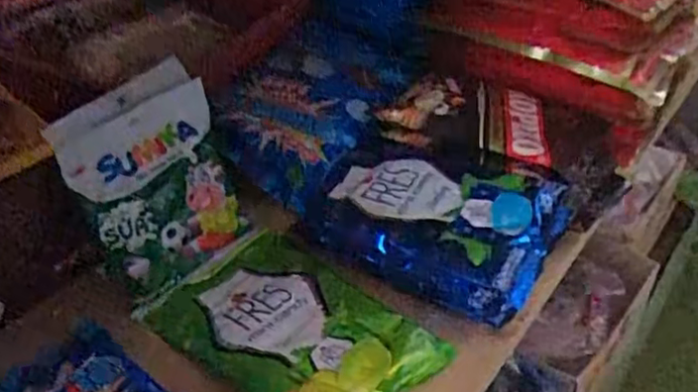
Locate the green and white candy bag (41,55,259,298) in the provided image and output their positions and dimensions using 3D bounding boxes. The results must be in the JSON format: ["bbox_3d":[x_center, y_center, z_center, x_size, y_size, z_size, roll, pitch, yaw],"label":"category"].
[{"bbox_3d":[-0.158,-0.014,0.568,0.129,0.163,0.022,-33,13,-34],"label":"green and white candy bag"}]

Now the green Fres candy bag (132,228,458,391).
[{"bbox_3d":[-0.044,0.102,0.531,0.215,0.026,0.139,27,47,32],"label":"green Fres candy bag"}]

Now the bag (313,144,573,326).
[{"bbox_3d":[0.065,0.018,0.583,0.211,0.047,0.150,12,41,18],"label":"bag"}]

